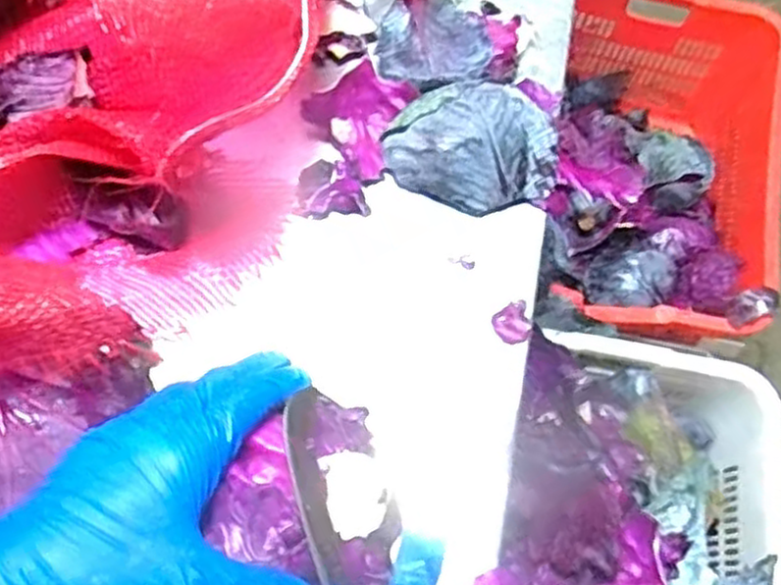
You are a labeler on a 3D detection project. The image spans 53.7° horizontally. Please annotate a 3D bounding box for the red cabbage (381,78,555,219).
[{"bbox_3d":[0.055,-0.101,0.518,0.111,0.038,0.083,12,67,1],"label":"red cabbage"}]

